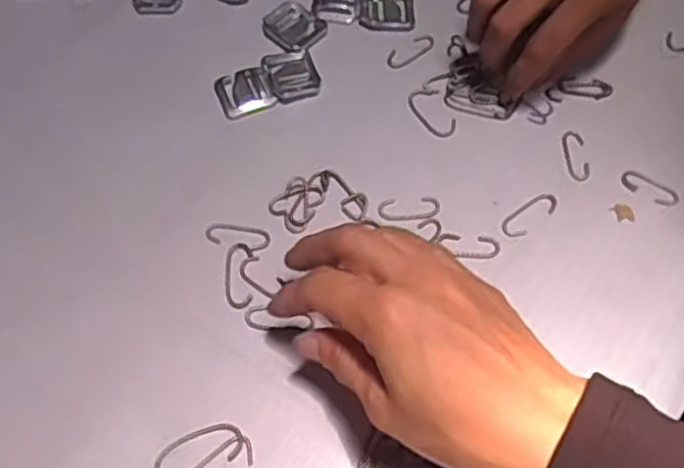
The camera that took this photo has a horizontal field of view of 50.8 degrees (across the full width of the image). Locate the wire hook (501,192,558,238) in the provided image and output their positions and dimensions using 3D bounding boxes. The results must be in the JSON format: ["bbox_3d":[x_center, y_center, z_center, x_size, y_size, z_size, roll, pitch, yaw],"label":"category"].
[{"bbox_3d":[0.102,-0.011,0.389,0.037,0.004,0.014,-33,68,-17],"label":"wire hook"}]

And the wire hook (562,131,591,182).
[{"bbox_3d":[0.133,-0.045,0.409,0.013,0.004,0.033,-3,62,-3],"label":"wire hook"}]

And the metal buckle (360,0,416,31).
[{"bbox_3d":[0.029,-0.142,0.456,0.034,0.005,0.031,-1,62,-2],"label":"metal buckle"}]

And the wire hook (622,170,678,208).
[{"bbox_3d":[0.170,-0.025,0.397,0.032,0.004,0.013,31,66,14],"label":"wire hook"}]

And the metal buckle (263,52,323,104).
[{"bbox_3d":[-0.029,-0.095,0.427,0.029,0.004,0.034,-18,64,-11],"label":"metal buckle"}]

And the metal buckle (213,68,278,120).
[{"bbox_3d":[-0.057,-0.085,0.424,0.031,0.004,0.030,-20,65,-12],"label":"metal buckle"}]

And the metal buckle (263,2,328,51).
[{"bbox_3d":[-0.030,-0.128,0.445,0.037,0.004,0.033,37,67,17],"label":"metal buckle"}]

